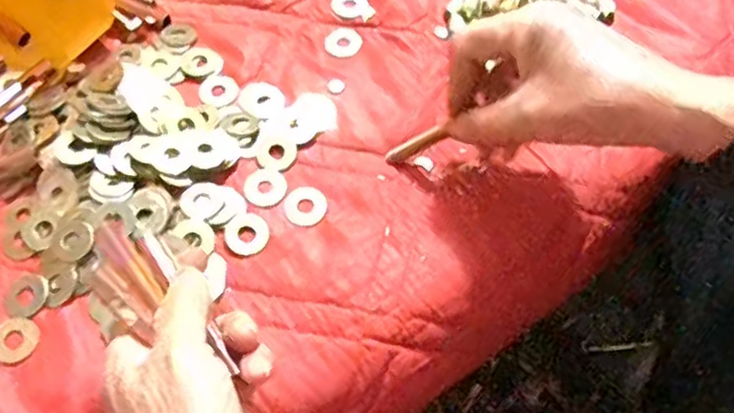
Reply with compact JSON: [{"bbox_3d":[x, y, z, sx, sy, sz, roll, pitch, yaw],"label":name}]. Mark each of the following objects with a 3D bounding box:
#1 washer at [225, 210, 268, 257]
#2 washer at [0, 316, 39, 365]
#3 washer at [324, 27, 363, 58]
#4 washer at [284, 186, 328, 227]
[{"bbox_3d":[-0.069,0.015,0.395,0.024,0.004,0.026,0,60,0],"label":"washer"},{"bbox_3d":[-0.185,0.070,0.360,0.024,0.004,0.024,0,60,0],"label":"washer"},{"bbox_3d":[-0.016,-0.113,0.471,0.026,0.004,0.026,0,60,0],"label":"washer"},{"bbox_3d":[-0.037,-0.001,0.406,0.025,0.004,0.026,0,60,0],"label":"washer"}]

